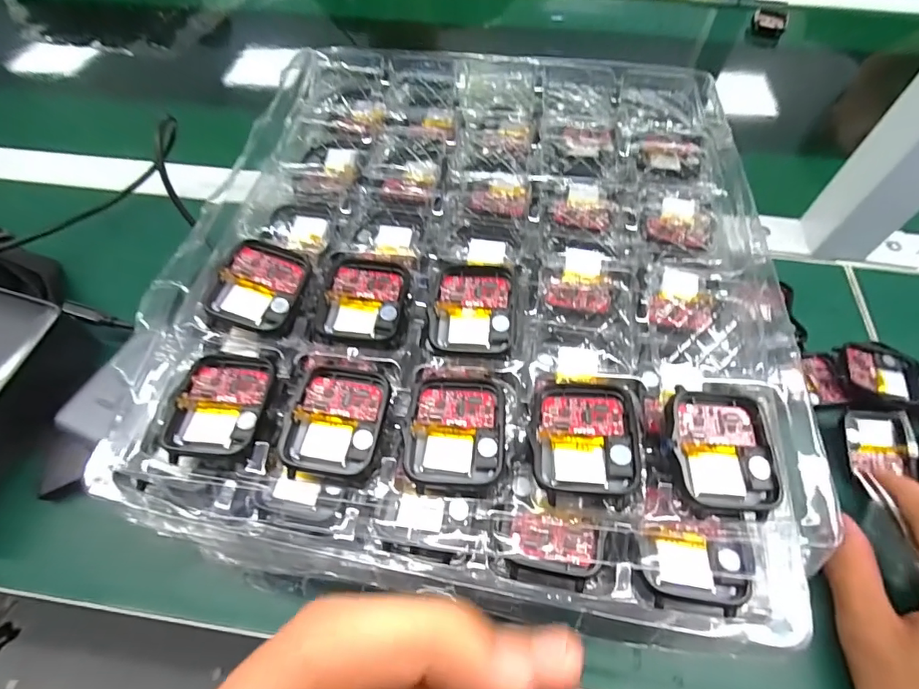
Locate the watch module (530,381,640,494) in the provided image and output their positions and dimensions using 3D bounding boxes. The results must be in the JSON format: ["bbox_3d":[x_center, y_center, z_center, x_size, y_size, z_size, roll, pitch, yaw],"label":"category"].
[{"bbox_3d":[0.047,0.033,0.173,0.038,0.008,0.043,5,58,3],"label":"watch module"}]

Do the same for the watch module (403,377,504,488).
[{"bbox_3d":[-0.002,0.033,0.180,0.036,0.008,0.042,4,58,2],"label":"watch module"}]

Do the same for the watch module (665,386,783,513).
[{"bbox_3d":[0.096,0.038,0.172,0.038,0.012,0.042,3,58,2],"label":"watch module"}]

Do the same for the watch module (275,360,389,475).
[{"bbox_3d":[-0.048,0.029,0.184,0.036,0.007,0.043,10,59,6],"label":"watch module"}]

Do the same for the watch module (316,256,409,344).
[{"bbox_3d":[-0.043,-0.021,0.211,0.037,0.007,0.042,9,59,5],"label":"watch module"}]

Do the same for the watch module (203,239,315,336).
[{"bbox_3d":[-0.090,-0.028,0.211,0.037,0.011,0.041,13,59,8],"label":"watch module"}]

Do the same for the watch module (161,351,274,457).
[{"bbox_3d":[-0.096,0.023,0.189,0.037,0.007,0.044,7,59,4],"label":"watch module"}]

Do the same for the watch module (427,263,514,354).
[{"bbox_3d":[0.006,-0.017,0.206,0.035,0.010,0.041,6,58,4],"label":"watch module"}]

